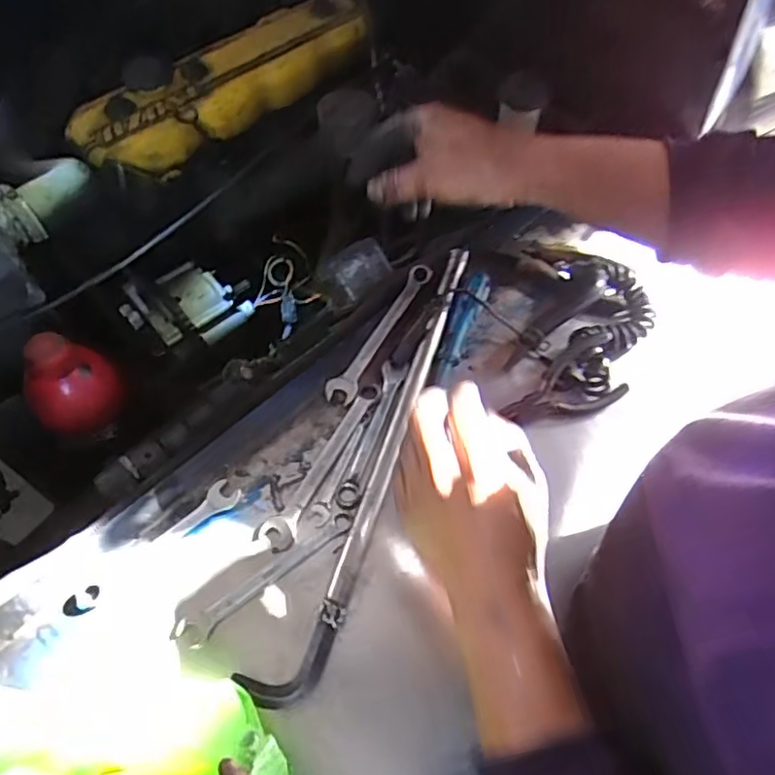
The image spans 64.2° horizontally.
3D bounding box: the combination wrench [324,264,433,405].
[{"bbox_3d":[-0.006,-0.055,0.595,0.027,0.011,0.167,27,66,13],"label":"combination wrench"}]

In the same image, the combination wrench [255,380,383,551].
[{"bbox_3d":[-0.053,0.064,0.535,0.030,0.006,0.169,29,67,14],"label":"combination wrench"}]

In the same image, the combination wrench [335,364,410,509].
[{"bbox_3d":[-0.014,0.040,0.553,0.021,0.011,0.143,17,64,9],"label":"combination wrench"}]

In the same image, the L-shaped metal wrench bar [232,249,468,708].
[{"bbox_3d":[0.002,0.048,0.532,0.048,0.026,0.436,21,65,11],"label":"L-shaped metal wrench bar"}]

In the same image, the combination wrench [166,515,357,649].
[{"bbox_3d":[-0.095,0.150,0.490,0.157,0.006,0.022,-34,68,-16],"label":"combination wrench"}]

